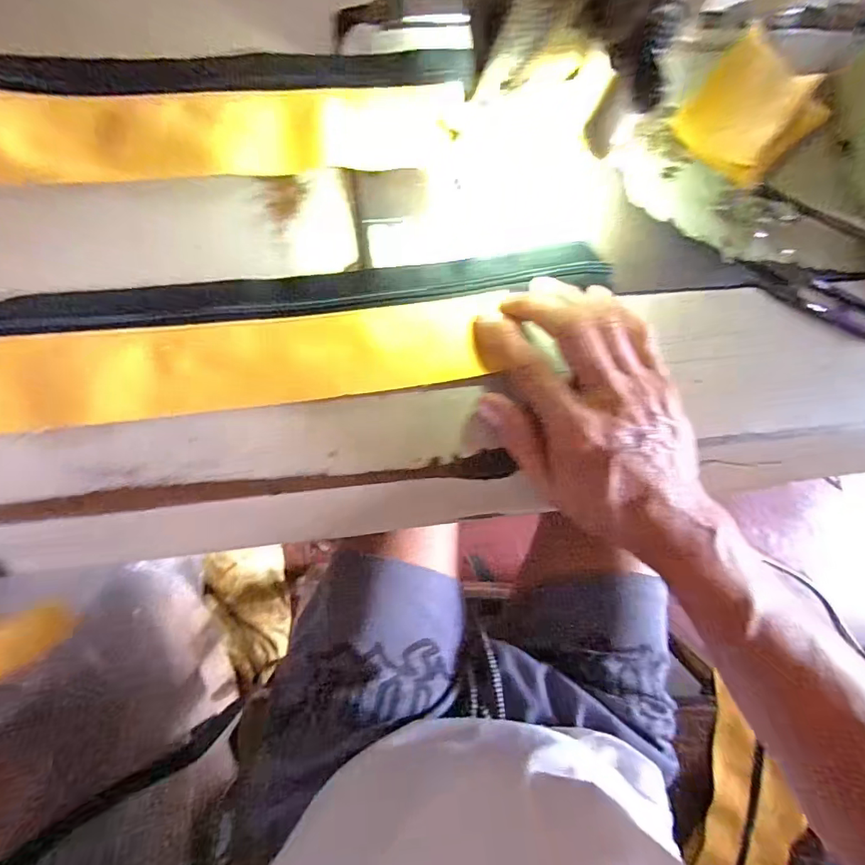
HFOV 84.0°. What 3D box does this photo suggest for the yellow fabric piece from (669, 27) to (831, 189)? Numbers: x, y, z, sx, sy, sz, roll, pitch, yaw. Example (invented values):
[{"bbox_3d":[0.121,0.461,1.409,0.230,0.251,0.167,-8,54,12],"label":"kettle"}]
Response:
[{"bbox_3d":[0.202,-0.202,0.305,0.070,0.012,0.091,42,83,-1],"label":"yellow fabric piece"}]

